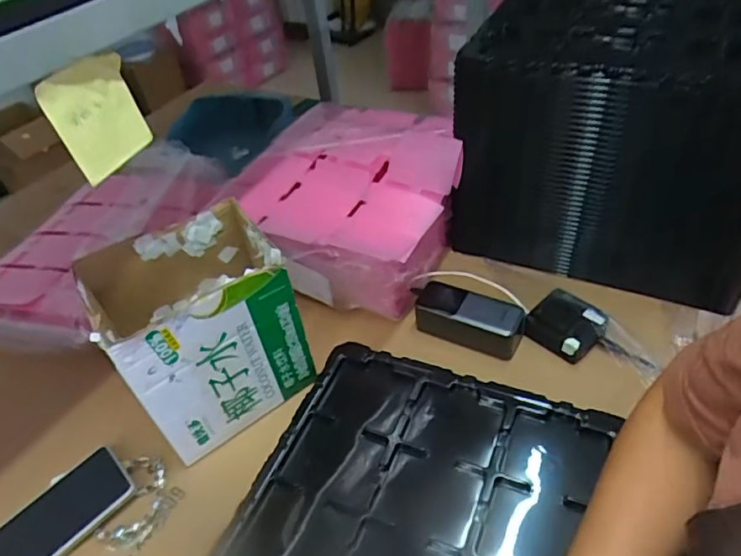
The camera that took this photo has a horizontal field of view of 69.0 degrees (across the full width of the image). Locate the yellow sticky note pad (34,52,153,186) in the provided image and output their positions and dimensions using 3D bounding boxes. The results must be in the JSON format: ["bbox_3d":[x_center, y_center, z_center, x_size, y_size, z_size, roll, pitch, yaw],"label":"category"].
[{"bbox_3d":[-0.201,-0.121,0.403,0.016,0.073,0.075,12,46,19],"label":"yellow sticky note pad"}]

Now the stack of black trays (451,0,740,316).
[{"bbox_3d":[0.356,-0.223,0.779,0.373,0.320,0.381,13,47,20],"label":"stack of black trays"}]

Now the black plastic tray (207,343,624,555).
[{"bbox_3d":[0.032,0.241,0.509,0.319,0.026,0.373,13,46,20],"label":"black plastic tray"}]

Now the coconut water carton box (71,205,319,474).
[{"bbox_3d":[-0.189,0.052,0.616,0.181,0.190,0.162,-25,46,-19],"label":"coconut water carton box"}]

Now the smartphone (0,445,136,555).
[{"bbox_3d":[-0.333,0.254,0.565,0.162,0.009,0.078,-39,57,-23],"label":"smartphone"}]

